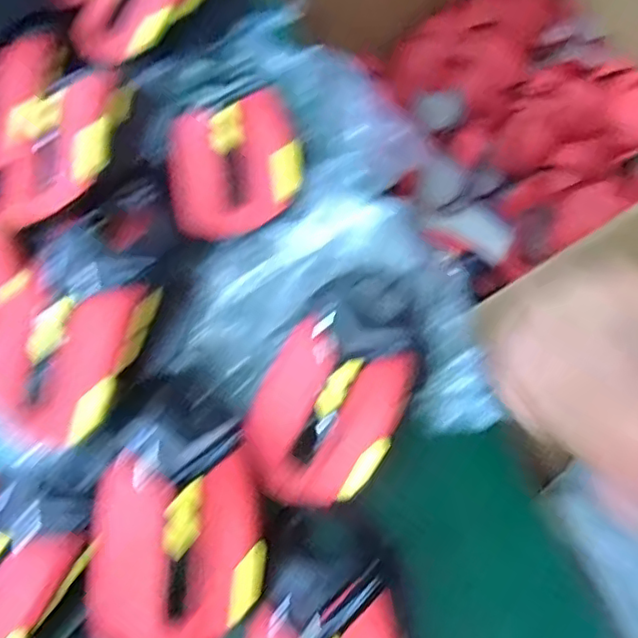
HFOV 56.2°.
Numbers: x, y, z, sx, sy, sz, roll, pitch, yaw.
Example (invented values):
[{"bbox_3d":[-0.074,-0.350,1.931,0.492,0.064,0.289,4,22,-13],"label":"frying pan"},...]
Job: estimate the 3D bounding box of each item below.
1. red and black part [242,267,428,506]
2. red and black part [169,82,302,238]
[{"bbox_3d":[0.012,0.025,0.285,0.065,0.031,0.122,27,71,9],"label":"red and black part"},{"bbox_3d":[-0.044,-0.083,0.315,0.070,0.019,0.072,-14,70,-6],"label":"red and black part"}]

